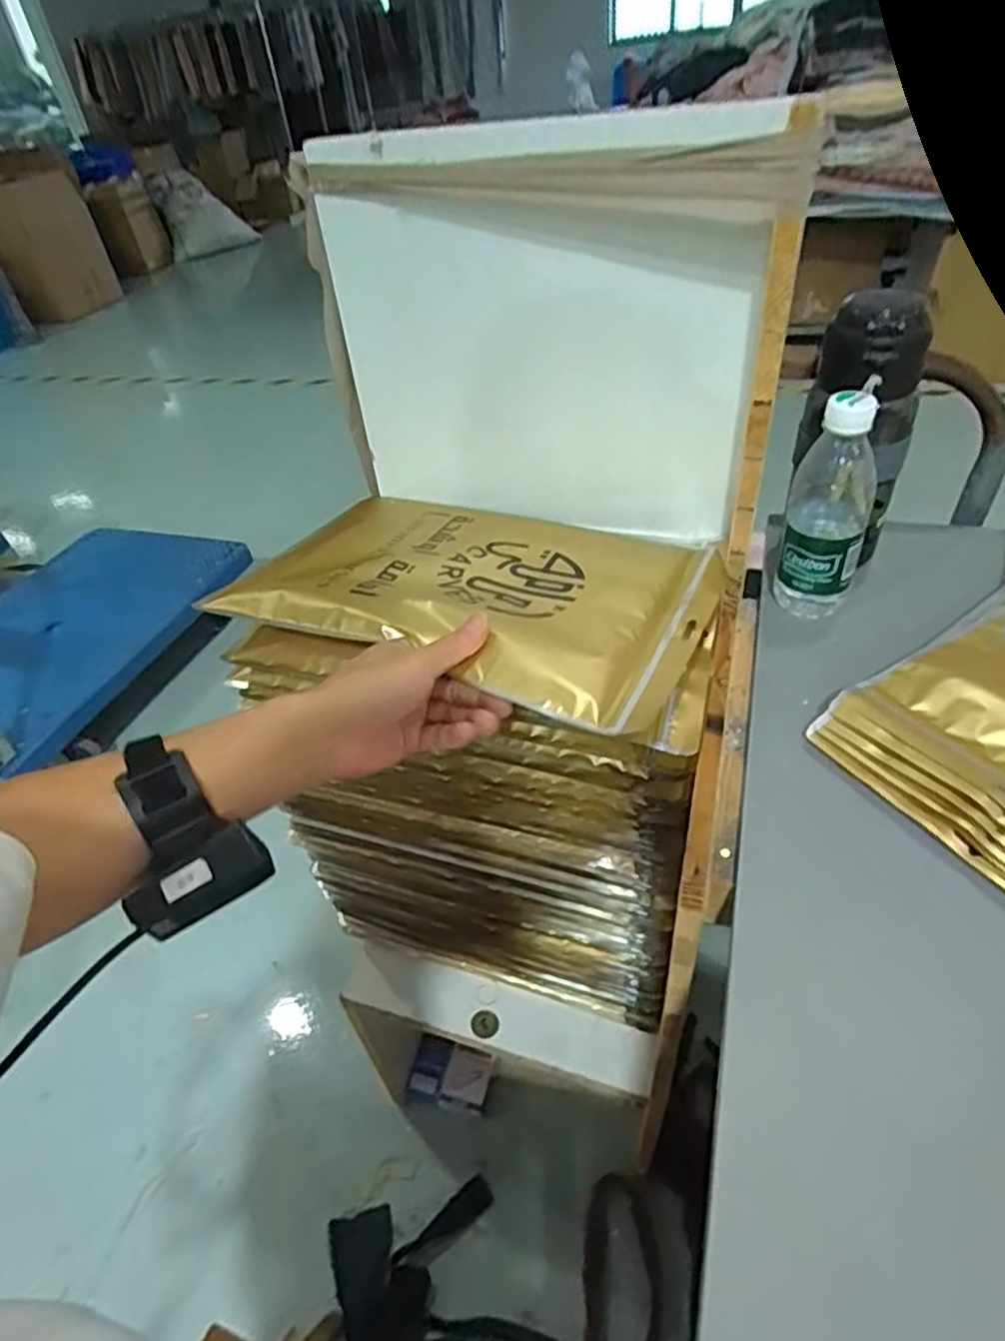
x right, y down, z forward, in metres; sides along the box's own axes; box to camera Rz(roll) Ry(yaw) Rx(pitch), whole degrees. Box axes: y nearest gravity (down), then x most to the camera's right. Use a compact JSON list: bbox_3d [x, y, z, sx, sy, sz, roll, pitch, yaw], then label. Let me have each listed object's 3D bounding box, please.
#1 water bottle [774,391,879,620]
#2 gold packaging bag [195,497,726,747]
[{"bbox_3d":[0.257,-0.128,0.551,0.057,0.176,0.062,13,46,21],"label":"water bottle"},{"bbox_3d":[-0.013,-0.066,0.557,0.344,0.039,0.237,18,42,19],"label":"gold packaging bag"}]

